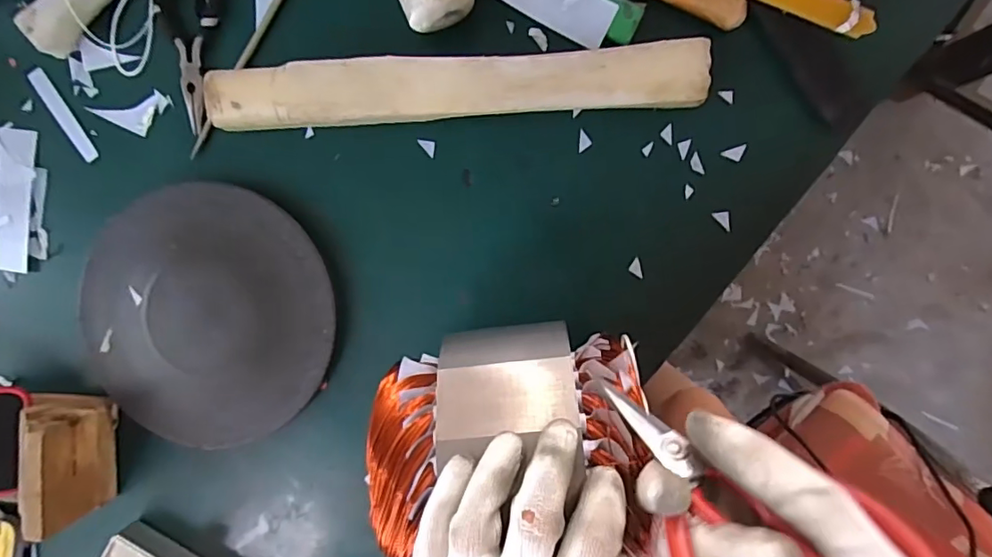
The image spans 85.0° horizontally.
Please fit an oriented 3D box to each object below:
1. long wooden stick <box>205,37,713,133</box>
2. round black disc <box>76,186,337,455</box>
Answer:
[{"bbox_3d":[-0.032,-0.129,0.370,0.339,0.036,0.044,-2,95,4],"label":"long wooden stick"},{"bbox_3d":[-0.217,0.028,0.411,0.190,0.019,0.188,0,95,4],"label":"round black disc"}]

